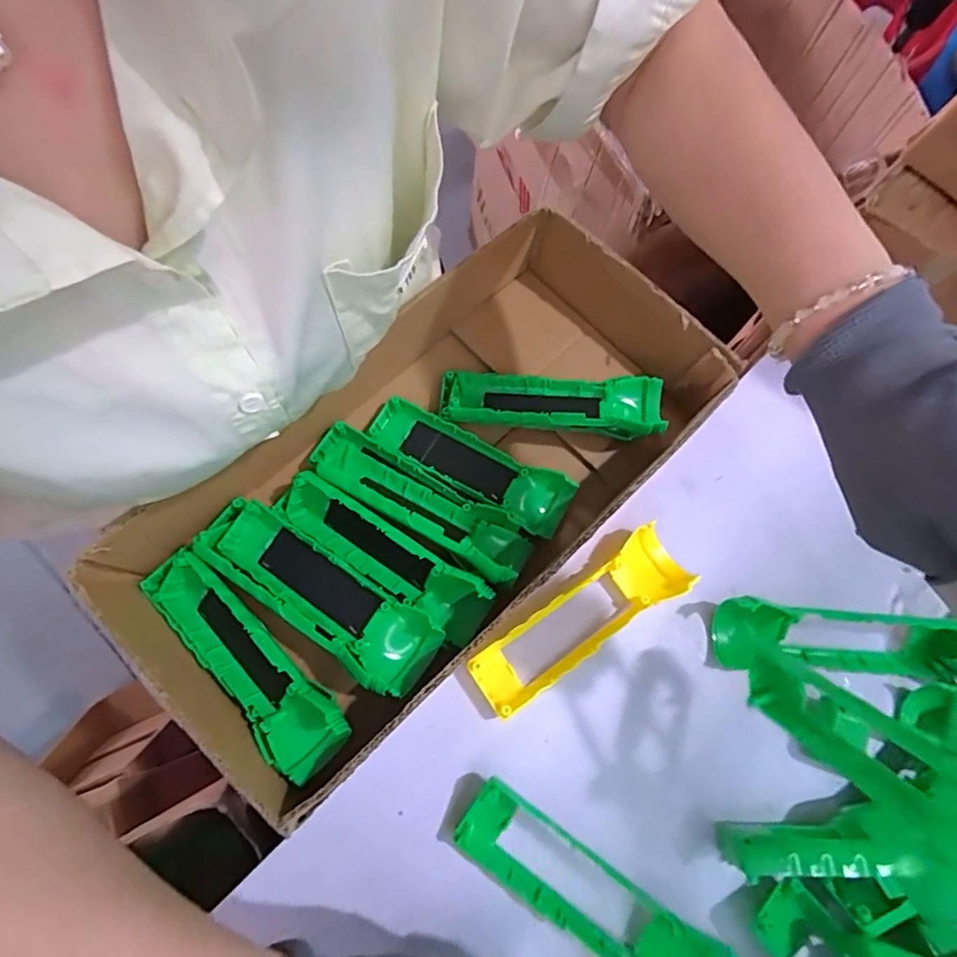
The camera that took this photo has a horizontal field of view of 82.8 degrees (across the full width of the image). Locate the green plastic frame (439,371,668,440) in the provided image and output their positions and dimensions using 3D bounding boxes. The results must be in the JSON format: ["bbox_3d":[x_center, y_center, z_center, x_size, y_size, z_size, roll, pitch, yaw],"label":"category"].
[{"bbox_3d":[0.058,-0.061,0.432,0.174,0.039,0.054,9,68,-2],"label":"green plastic frame"}]

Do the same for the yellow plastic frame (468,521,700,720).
[{"bbox_3d":[0.069,0.093,0.367,0.164,0.031,0.051,-29,74,-14],"label":"yellow plastic frame"}]

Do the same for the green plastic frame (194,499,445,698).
[{"bbox_3d":[-0.109,0.076,0.363,0.174,0.029,0.051,32,71,8],"label":"green plastic frame"}]

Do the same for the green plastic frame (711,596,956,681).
[{"bbox_3d":[0.246,0.111,0.365,0.164,0.040,0.041,6,69,-2],"label":"green plastic frame"}]

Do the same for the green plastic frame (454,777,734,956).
[{"bbox_3d":[0.060,0.234,0.303,0.156,0.026,0.044,34,71,9],"label":"green plastic frame"}]

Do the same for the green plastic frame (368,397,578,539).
[{"bbox_3d":[-0.007,-0.009,0.433,0.163,0.033,0.049,30,70,7],"label":"green plastic frame"}]

